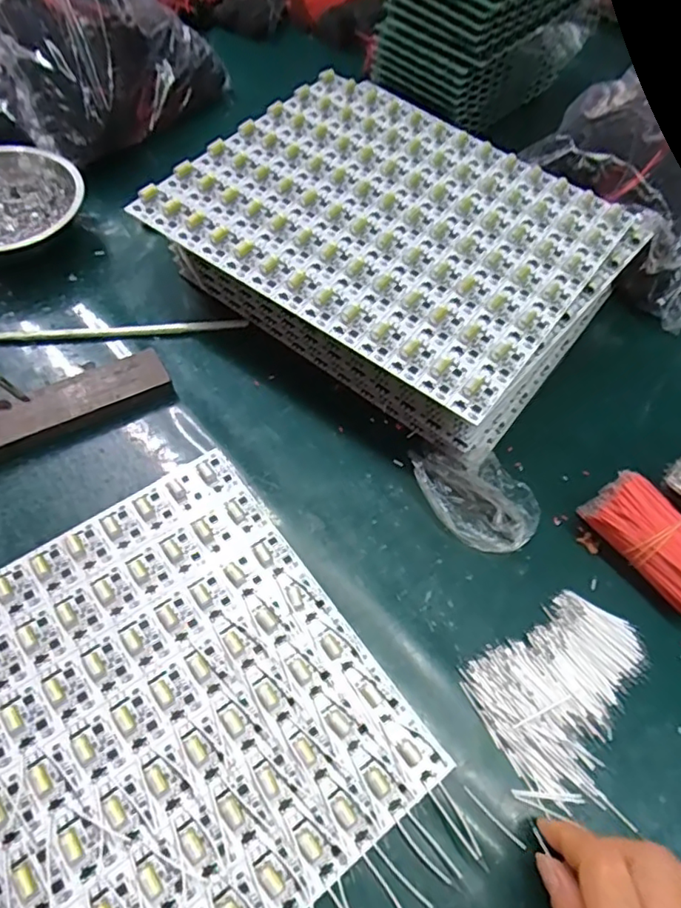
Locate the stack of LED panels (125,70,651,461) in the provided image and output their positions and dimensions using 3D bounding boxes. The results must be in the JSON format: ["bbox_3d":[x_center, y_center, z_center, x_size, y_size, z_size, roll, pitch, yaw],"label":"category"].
[{"bbox_3d":[0.039,-0.154,0.452,0.301,0.091,0.235,33,63,16],"label":"stack of LED panels"}]

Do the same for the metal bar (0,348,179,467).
[{"bbox_3d":[-0.216,-0.020,0.388,0.201,0.015,0.039,-24,63,-16],"label":"metal bar"}]

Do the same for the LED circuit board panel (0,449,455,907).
[{"bbox_3d":[-0.126,0.156,0.302,0.287,0.012,0.239,-33,66,-20],"label":"LED circuit board panel"}]

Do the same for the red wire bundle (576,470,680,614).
[{"bbox_3d":[0.199,0.059,0.364,0.039,0.039,0.093,-34,67,-21],"label":"red wire bundle"}]

